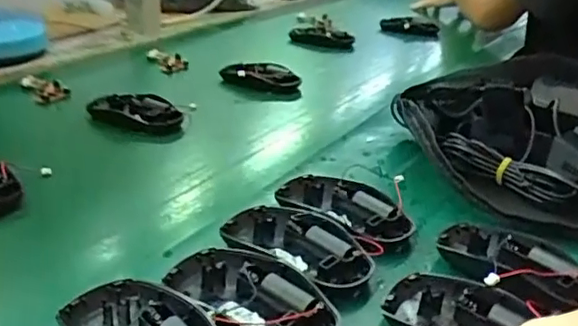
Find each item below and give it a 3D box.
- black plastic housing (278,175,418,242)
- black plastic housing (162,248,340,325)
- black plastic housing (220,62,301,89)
[{"bbox_3d":[0.039,0.034,0.435,0.056,0.023,0.098,-18,33,-38],"label":"black plastic housing"},{"bbox_3d":[-0.022,0.075,0.342,0.061,0.019,0.098,-17,32,-37],"label":"black plastic housing"},{"bbox_3d":[-0.035,-0.101,0.702,0.091,0.026,0.035,7,26,7],"label":"black plastic housing"}]

